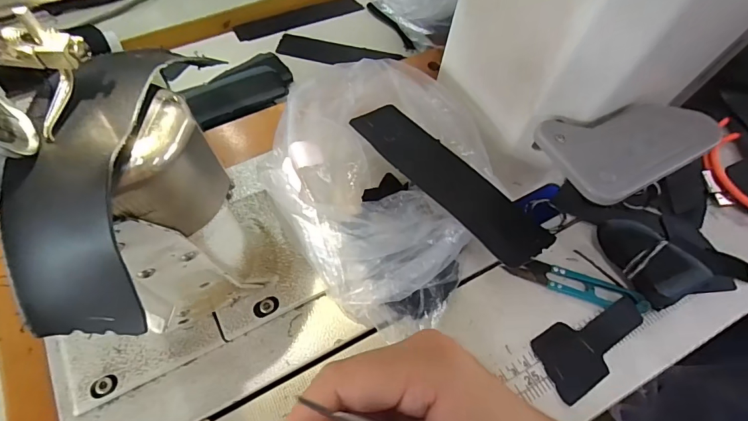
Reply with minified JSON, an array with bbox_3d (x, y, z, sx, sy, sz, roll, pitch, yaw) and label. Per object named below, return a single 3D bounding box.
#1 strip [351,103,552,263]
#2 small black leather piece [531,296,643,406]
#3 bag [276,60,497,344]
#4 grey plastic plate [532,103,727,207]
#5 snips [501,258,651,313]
[{"bbox_3d":[0.055,-0.025,0.311,0.169,0.009,0.055,42,53,19],"label":"strip"},{"bbox_3d":[0.153,0.092,0.289,0.085,0.007,0.044,-31,62,-12],"label":"small black leather piece"},{"bbox_3d":[0.008,-0.022,0.317,0.163,0.074,0.213,-11,58,-6],"label":"bag"},{"bbox_3d":[0.173,-0.044,0.270,0.113,0.008,0.062,-17,57,-10],"label":"grey plastic plate"},{"bbox_3d":[0.152,0.054,0.308,0.097,0.013,0.021,18,58,13],"label":"snips"}]

